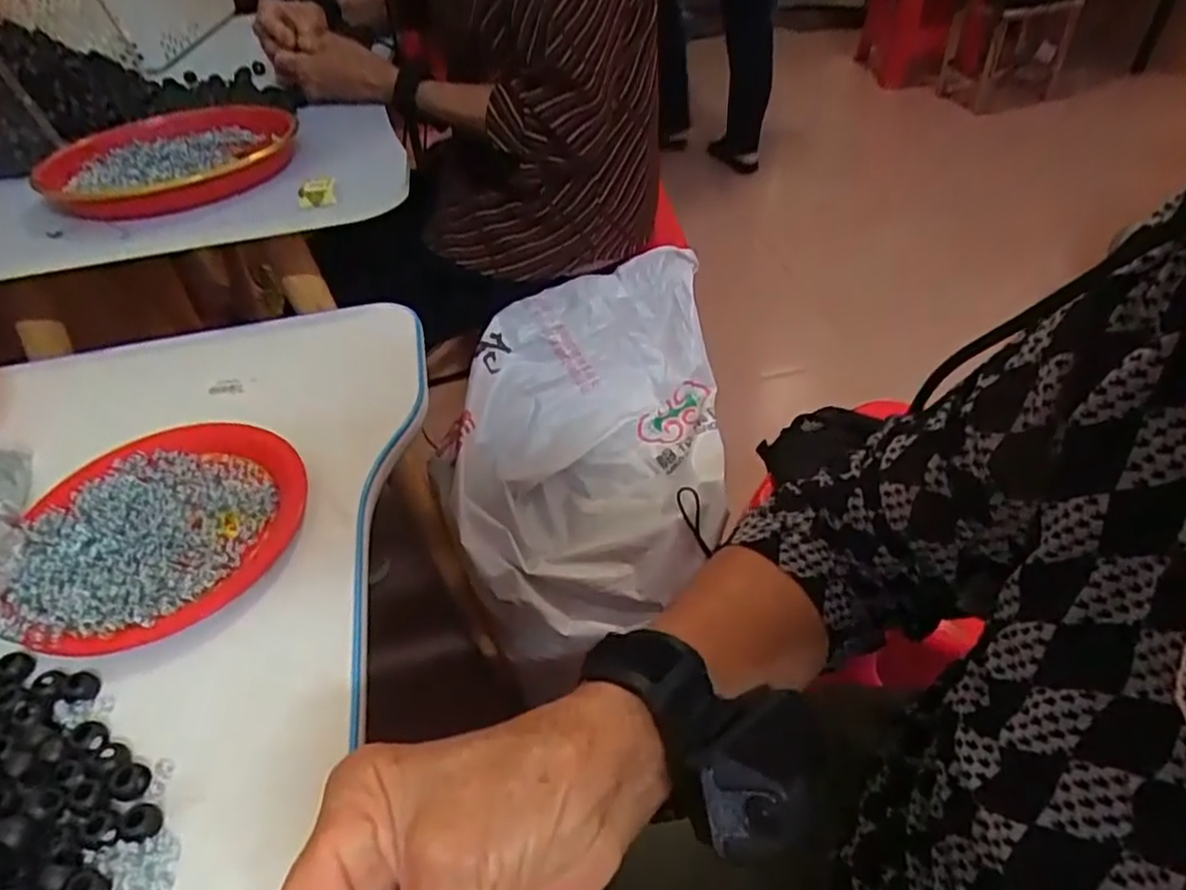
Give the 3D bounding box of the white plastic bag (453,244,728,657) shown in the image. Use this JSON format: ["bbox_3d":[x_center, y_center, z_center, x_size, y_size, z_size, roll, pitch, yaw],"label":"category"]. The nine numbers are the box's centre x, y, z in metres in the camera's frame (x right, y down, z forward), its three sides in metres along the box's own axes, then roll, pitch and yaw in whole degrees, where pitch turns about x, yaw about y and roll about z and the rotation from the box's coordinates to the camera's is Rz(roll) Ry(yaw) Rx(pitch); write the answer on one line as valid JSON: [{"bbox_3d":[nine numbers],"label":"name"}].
[{"bbox_3d":[-0.001,-0.005,0.878,0.305,0.237,0.415,0,43,3],"label":"white plastic bag"}]

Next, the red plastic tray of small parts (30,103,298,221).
[{"bbox_3d":[-0.358,-0.256,0.624,0.183,0.026,0.171,-10,44,-7],"label":"red plastic tray of small parts"}]

